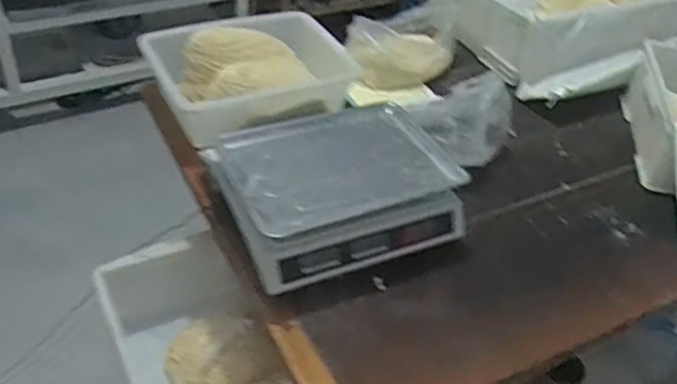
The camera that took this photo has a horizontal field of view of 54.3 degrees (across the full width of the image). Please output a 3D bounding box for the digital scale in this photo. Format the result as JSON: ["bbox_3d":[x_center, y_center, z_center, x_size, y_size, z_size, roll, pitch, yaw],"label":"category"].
[{"bbox_3d":[-0.003,-0.017,1.046,0.353,0.104,0.283,-14,45,-23],"label":"digital scale"}]

